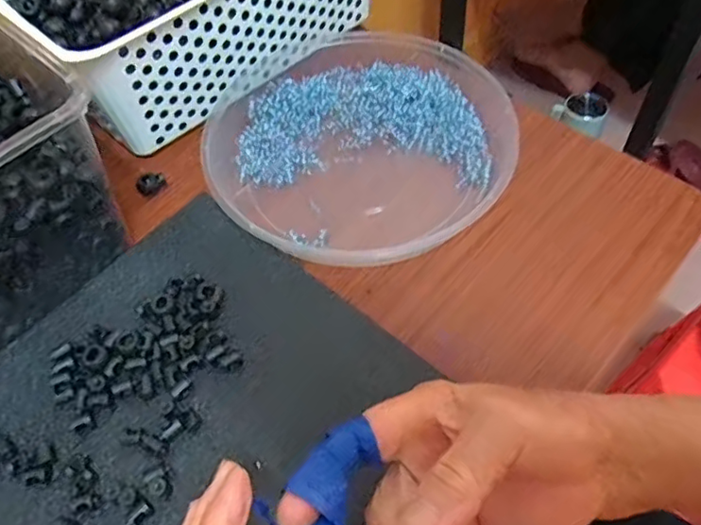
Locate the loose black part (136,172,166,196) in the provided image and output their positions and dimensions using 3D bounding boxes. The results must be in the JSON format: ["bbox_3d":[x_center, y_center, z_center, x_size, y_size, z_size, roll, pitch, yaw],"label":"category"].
[{"bbox_3d":[-0.159,-0.063,0.465,0.022,0.008,0.016,-33,60,-17],"label":"loose black part"}]

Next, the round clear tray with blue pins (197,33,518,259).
[{"bbox_3d":[0.006,-0.108,0.463,0.229,0.032,0.215,-5,56,1],"label":"round clear tray with blue pins"}]

